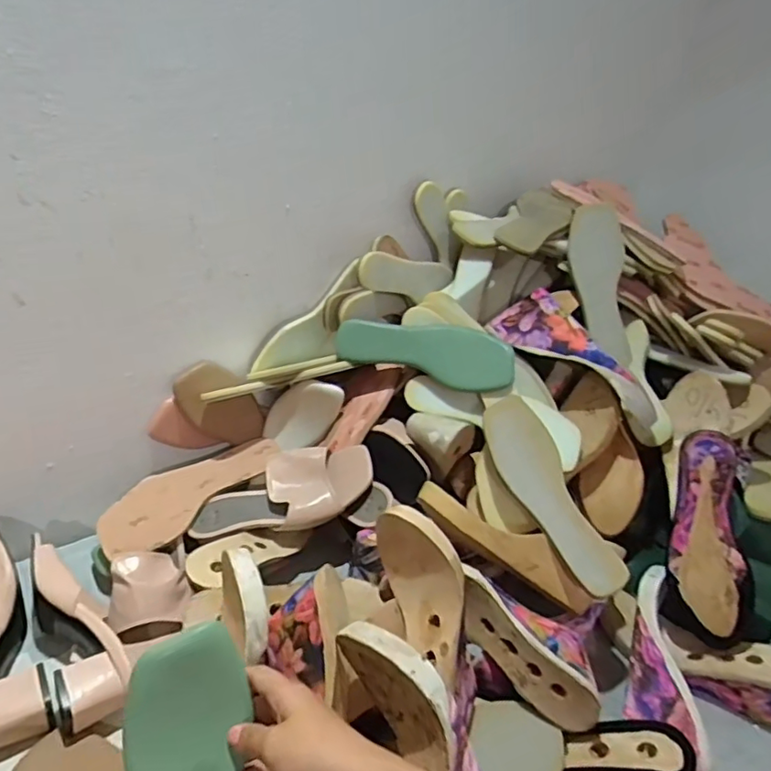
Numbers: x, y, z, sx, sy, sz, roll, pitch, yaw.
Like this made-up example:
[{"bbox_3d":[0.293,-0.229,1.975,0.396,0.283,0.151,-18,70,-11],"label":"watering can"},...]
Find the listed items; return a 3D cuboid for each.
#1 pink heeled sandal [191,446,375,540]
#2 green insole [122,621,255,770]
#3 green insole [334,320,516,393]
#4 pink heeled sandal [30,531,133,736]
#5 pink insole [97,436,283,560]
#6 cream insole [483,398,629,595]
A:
[{"bbox_3d":[-0.131,0.139,0.748,0.237,0.055,0.094,-19,35,-6],"label":"pink heeled sandal"},{"bbox_3d":[-0.116,0.282,0.387,0.078,0.025,0.227,-11,77,-29],"label":"green insole"},{"bbox_3d":[0.052,-0.047,0.779,0.234,0.076,0.017,13,5,15],"label":"green insole"},{"bbox_3d":[-0.326,0.254,0.607,0.071,0.090,0.217,-17,38,-35],"label":"pink heeled sandal"},{"bbox_3d":[-0.241,0.133,0.739,0.231,0.019,0.078,-26,75,-32],"label":"pink insole"},{"bbox_3d":[0.186,0.119,0.672,0.074,0.024,0.245,-9,56,-26],"label":"cream insole"}]

